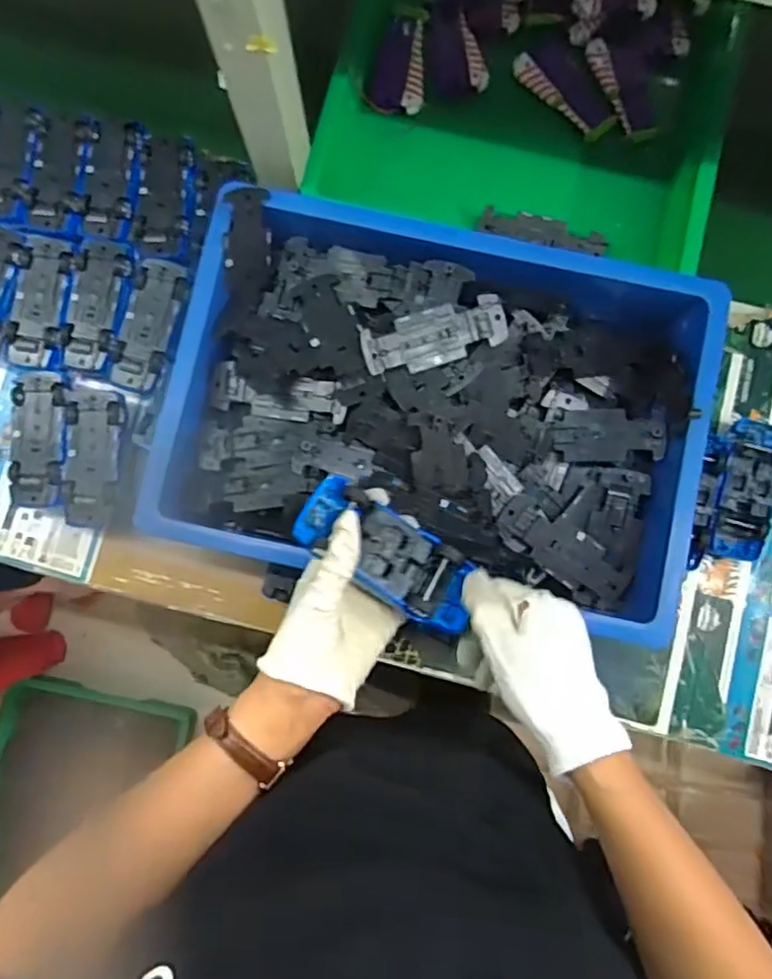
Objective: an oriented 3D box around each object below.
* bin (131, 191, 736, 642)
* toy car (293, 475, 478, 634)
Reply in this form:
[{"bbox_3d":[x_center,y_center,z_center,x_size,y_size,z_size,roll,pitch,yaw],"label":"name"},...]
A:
[{"bbox_3d":[0.045,-0.070,0.566,0.438,0.106,0.333,12,82,2],"label":"bin"},{"bbox_3d":[0.005,0.044,0.424,0.132,0.034,0.054,38,87,-4],"label":"toy car"}]

